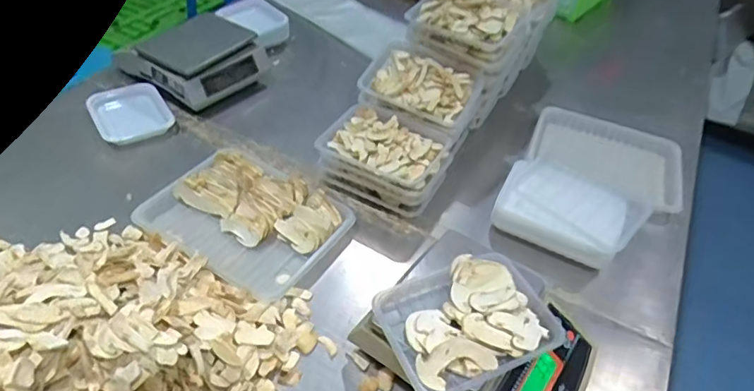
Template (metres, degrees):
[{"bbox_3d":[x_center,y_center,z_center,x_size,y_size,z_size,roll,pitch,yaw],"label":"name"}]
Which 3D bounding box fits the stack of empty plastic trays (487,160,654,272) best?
[{"bbox_3d":[0.297,0.032,0.829,0.210,0.090,0.142,23,47,14],"label":"stack of empty plastic trays"}]

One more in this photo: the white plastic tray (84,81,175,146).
[{"bbox_3d":[-0.432,-0.142,0.930,0.117,0.029,0.141,-25,53,-28],"label":"white plastic tray"}]

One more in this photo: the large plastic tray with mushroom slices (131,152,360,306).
[{"bbox_3d":[-0.192,0.032,0.777,0.266,0.042,0.199,29,49,20],"label":"large plastic tray with mushroom slices"}]

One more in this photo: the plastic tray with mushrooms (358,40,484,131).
[{"bbox_3d":[0.070,-0.180,0.887,0.188,0.066,0.138,30,49,21],"label":"plastic tray with mushrooms"}]

